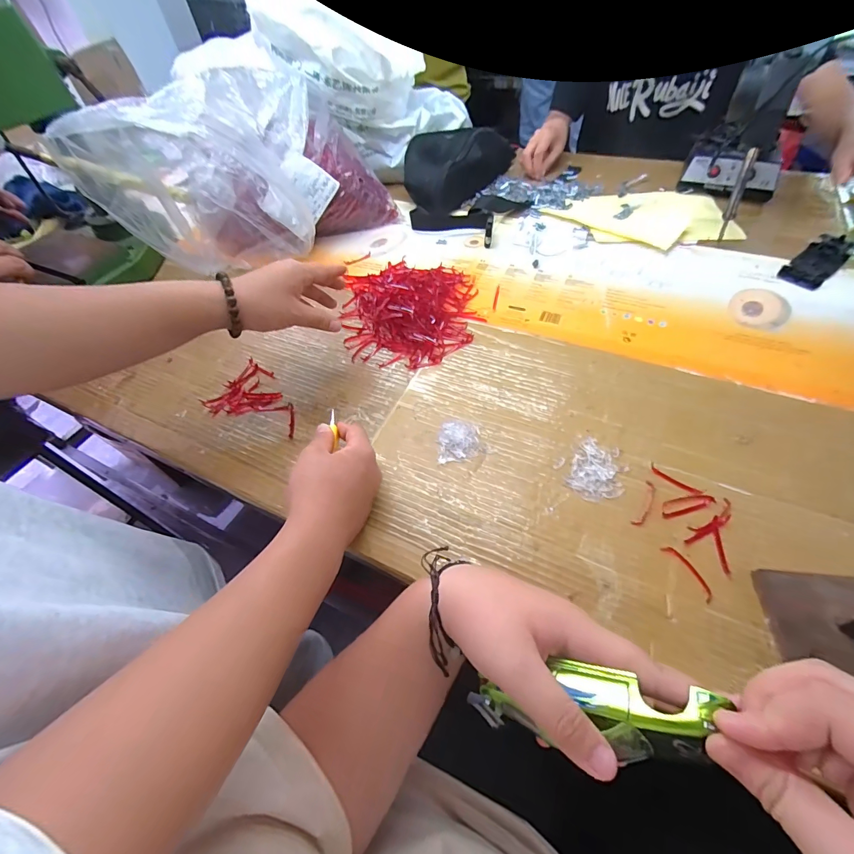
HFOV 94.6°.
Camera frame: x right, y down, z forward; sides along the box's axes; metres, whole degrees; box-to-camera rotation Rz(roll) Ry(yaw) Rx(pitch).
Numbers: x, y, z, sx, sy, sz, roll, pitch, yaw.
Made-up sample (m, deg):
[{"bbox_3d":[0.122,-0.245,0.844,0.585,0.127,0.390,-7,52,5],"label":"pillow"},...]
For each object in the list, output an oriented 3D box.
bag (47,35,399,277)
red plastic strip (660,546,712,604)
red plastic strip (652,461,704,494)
[{"bbox_3d":[-0.251,-0.349,0.552,0.208,0.212,0.355,27,59,24],"label":"bag"},{"bbox_3d":[0.203,0.111,0.304,0.011,0.004,0.046,-23,53,-12],"label":"red plastic strip"},{"bbox_3d":[0.221,0.047,0.351,0.045,0.004,0.009,35,62,28],"label":"red plastic strip"}]

